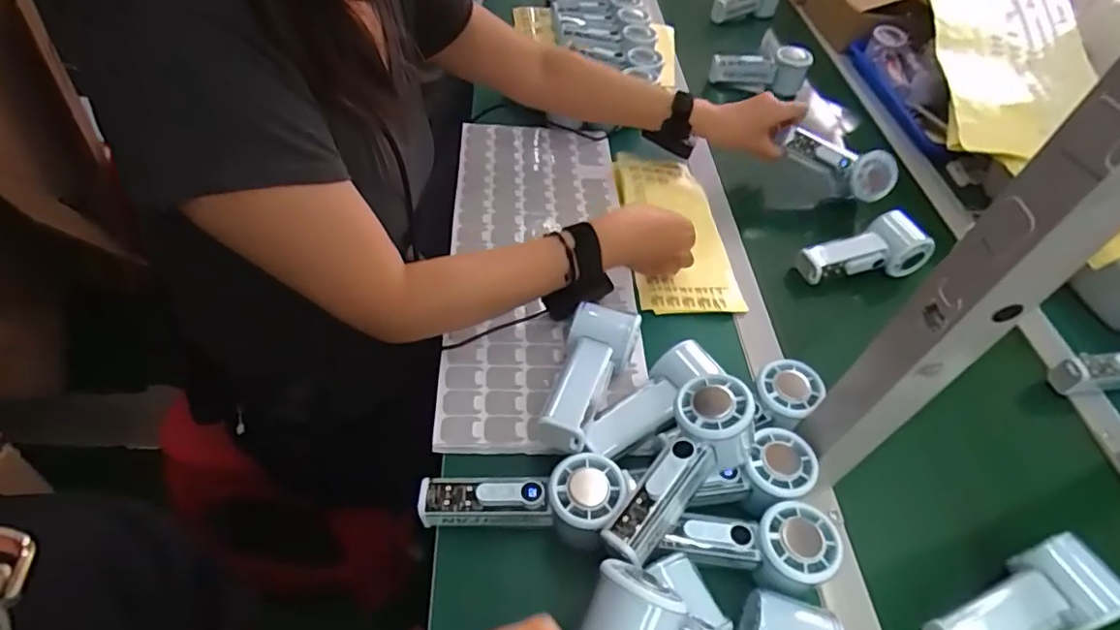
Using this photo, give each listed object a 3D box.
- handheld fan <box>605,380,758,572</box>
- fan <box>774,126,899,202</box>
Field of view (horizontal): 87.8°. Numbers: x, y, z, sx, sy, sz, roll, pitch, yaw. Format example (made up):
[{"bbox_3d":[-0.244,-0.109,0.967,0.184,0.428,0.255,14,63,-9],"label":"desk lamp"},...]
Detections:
[{"bbox_3d":[0.089,0.115,0.430,0.062,0.057,0.152,34,69,22],"label":"handheld fan"},{"bbox_3d":[0.357,-0.200,0.746,0.152,0.055,0.038,25,50,0],"label":"fan"}]

